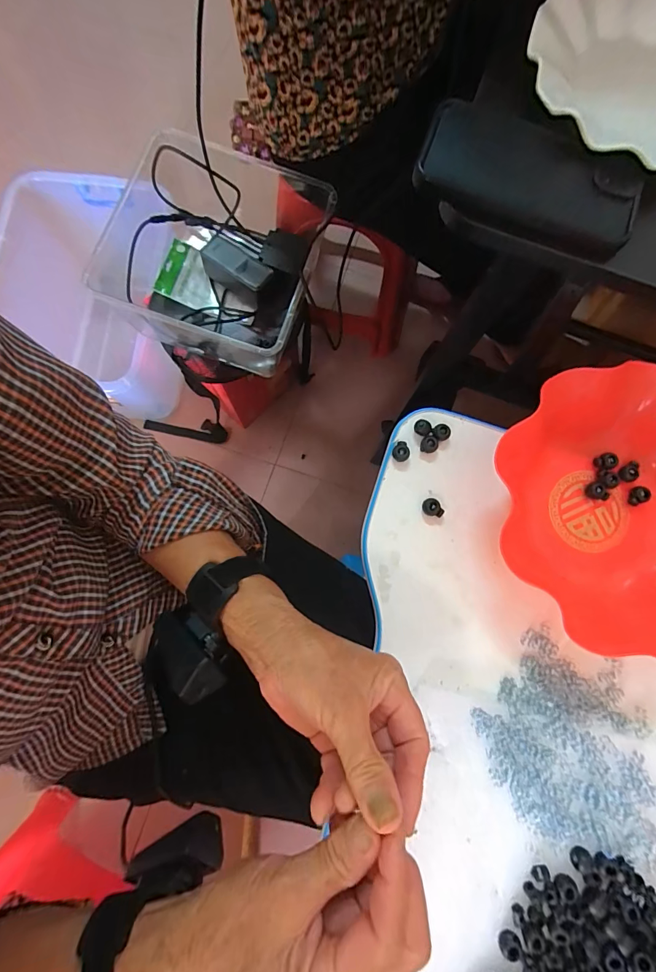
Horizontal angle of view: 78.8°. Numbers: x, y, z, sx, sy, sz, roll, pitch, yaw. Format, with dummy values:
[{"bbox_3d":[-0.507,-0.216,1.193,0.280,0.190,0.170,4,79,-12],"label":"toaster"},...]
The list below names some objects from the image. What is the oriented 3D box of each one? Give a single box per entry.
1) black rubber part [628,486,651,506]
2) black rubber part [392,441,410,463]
[{"bbox_3d":[0.282,0.009,0.363,0.015,0.009,0.016,-11,80,-4],"label":"black rubber part"},{"bbox_3d":[0.067,-0.031,0.364,0.015,0.010,0.017,25,80,3],"label":"black rubber part"}]

